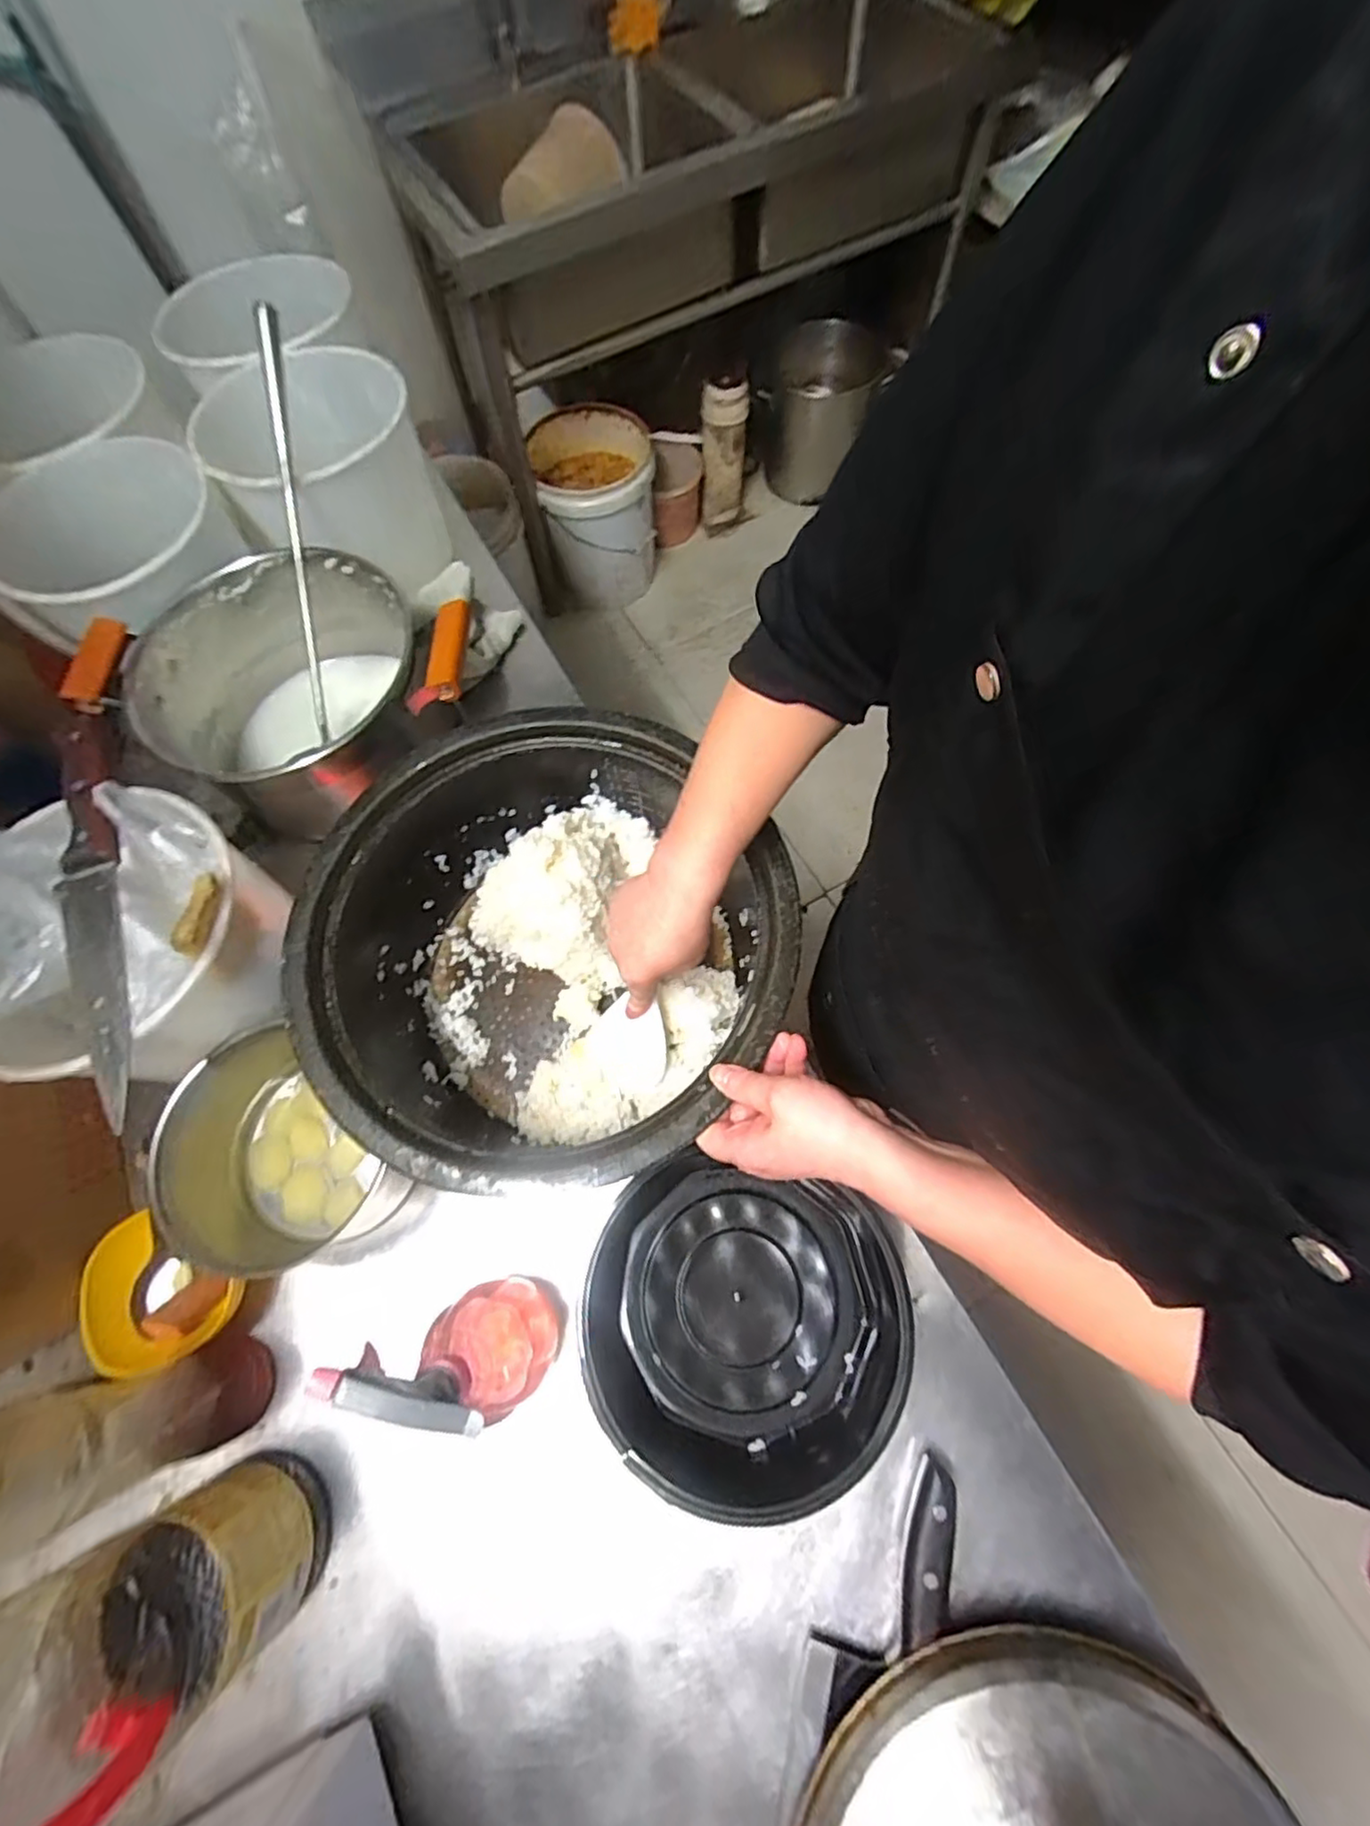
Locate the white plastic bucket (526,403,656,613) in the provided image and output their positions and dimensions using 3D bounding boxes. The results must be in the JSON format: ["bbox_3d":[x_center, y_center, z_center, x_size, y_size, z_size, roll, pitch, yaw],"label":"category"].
[{"bbox_3d":[-0.212,-0.993,1.640,0.279,0.401,0.288,-1,69,2],"label":"white plastic bucket"}]

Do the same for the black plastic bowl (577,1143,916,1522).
[{"bbox_3d":[0.036,0.296,0.478,0.229,0.067,0.203,12,70,7],"label":"black plastic bowl"}]

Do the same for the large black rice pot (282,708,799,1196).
[{"bbox_3d":[-0.100,0.030,0.530,0.343,0.149,0.338,-1,69,2],"label":"large black rice pot"}]

